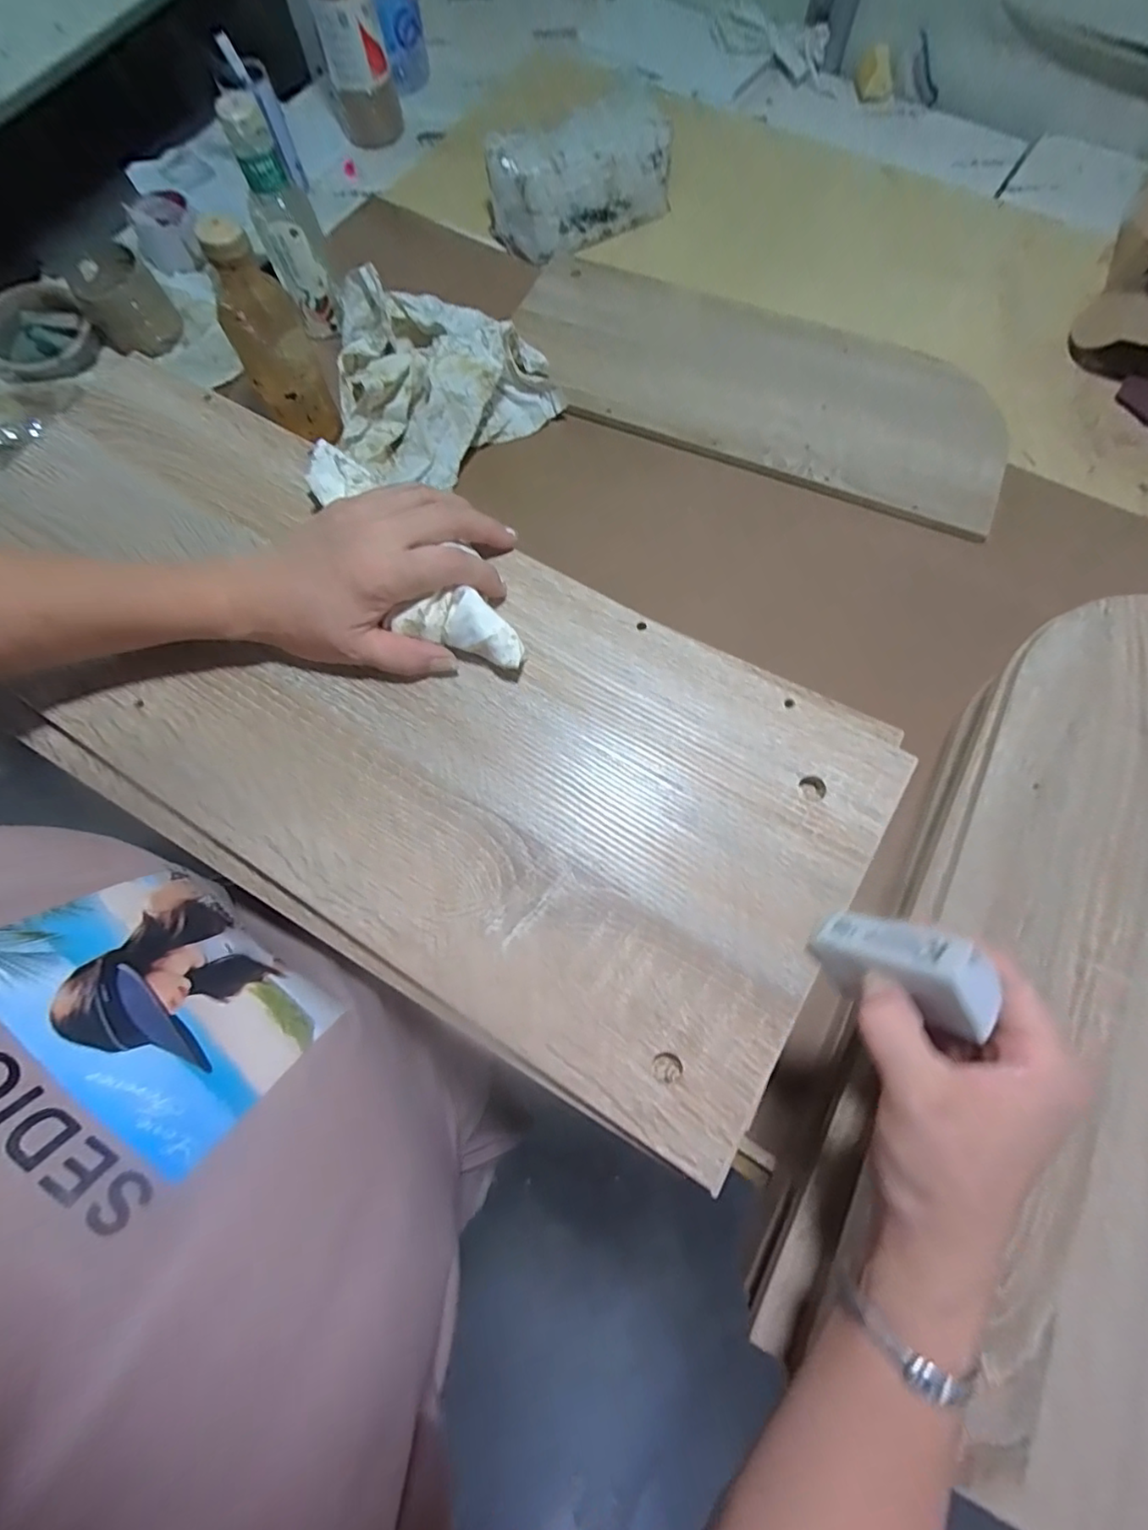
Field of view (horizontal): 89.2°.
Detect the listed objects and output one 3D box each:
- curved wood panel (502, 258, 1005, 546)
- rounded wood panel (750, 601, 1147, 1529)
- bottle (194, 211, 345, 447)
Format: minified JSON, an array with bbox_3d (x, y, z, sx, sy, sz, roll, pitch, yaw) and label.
[{"bbox_3d":[0.199,-0.433,0.663,0.574,0.026,0.225,26,77,9],"label":"curved wood panel"},{"bbox_3d":[0.346,0.134,0.378,0.260,0.022,0.569,26,75,10],"label":"rounded wood panel"},{"bbox_3d":[-0.290,-0.405,0.557,0.068,0.190,0.062,-29,73,-7],"label":"bottle"}]

